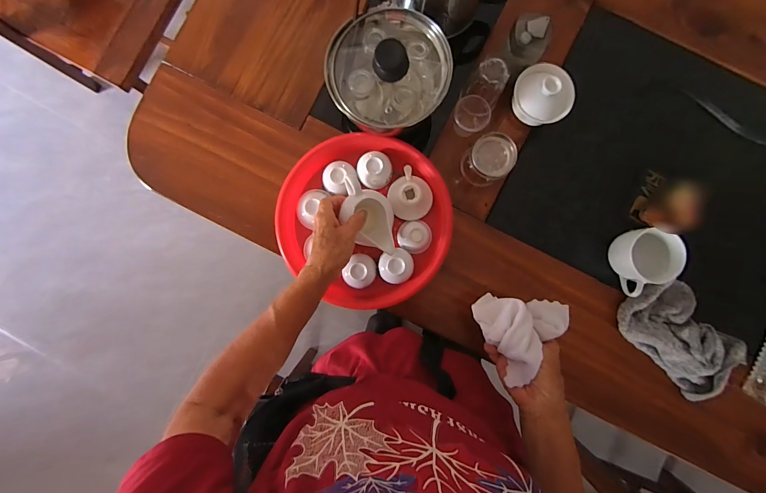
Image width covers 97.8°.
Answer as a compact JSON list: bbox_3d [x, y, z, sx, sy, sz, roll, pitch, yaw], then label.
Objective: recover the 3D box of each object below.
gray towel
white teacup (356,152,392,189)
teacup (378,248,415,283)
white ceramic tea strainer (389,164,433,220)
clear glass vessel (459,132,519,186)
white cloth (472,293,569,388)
[{"bbox_3d":[0.442,0.132,0.488,0.113,0.041,0.178,-44,89,-1],"label":"gray towel"},{"bbox_3d":[-0.013,-0.115,0.500,0.051,0.028,0.052,0,88,0],"label":"white teacup"},{"bbox_3d":[0.020,0.029,0.495,0.051,0.025,0.048,0,88,0],"label":"teacup"},{"bbox_3d":[0.041,-0.076,0.498,0.068,0.037,0.069,0,88,0],"label":"white ceramic tea strainer"},{"bbox_3d":[0.152,-0.124,0.486,0.063,0.065,0.056,41,88,1],"label":"clear glass vessel"},{"bbox_3d":[0.167,0.094,0.414,0.084,0.069,0.108,42,89,3],"label":"white cloth"}]

